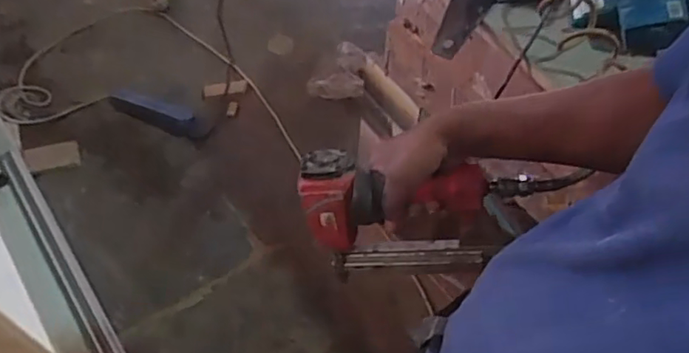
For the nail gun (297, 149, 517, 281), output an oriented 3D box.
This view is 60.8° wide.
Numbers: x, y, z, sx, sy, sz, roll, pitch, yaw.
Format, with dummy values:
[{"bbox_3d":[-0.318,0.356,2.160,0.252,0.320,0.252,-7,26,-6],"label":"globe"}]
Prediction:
[{"bbox_3d":[0.069,0.045,0.673,0.226,0.165,0.068,-2,40,3],"label":"nail gun"}]

